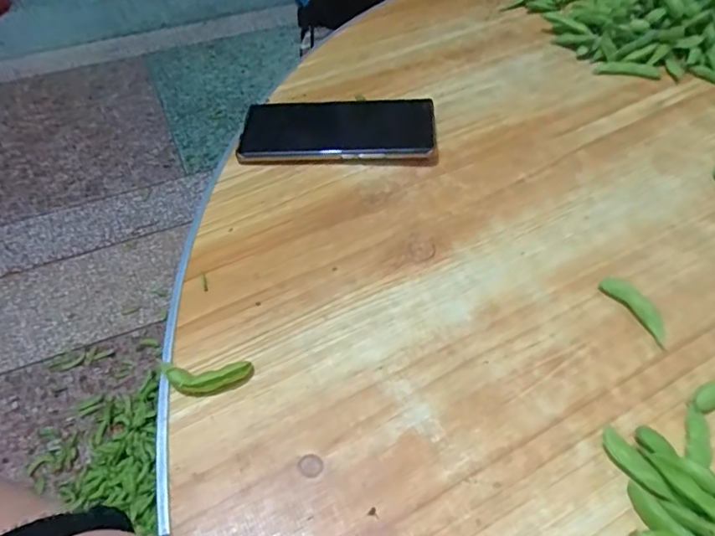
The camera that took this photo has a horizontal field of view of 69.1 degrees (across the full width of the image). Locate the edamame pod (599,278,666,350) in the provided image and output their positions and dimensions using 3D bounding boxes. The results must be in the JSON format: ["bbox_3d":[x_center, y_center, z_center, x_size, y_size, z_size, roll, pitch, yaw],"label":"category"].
[{"bbox_3d":[0.179,0.025,0.329,0.016,0.009,0.053,-24,54,-15],"label":"edamame pod"}]

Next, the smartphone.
[{"bbox_3d":[-0.016,-0.119,0.439,0.159,0.011,0.070,-1,53,5],"label":"smartphone"}]

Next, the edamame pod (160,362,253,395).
[{"bbox_3d":[-0.089,0.065,0.307,0.050,0.014,0.016,-5,51,-1],"label":"edamame pod"}]

